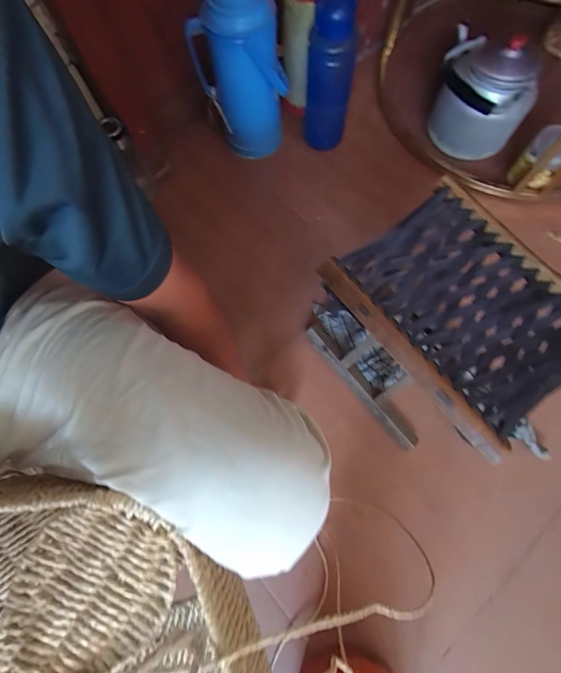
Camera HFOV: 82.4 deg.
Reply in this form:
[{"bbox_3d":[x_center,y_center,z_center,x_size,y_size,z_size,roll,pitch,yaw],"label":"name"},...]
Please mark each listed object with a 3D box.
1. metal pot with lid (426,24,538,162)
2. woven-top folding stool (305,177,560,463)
[{"bbox_3d":[0.502,-0.615,0.812,0.202,0.205,0.242,13,74,6],"label":"metal pot with lid"},{"bbox_3d":[0.235,-0.007,0.572,0.247,0.314,0.326,-37,76,-9],"label":"woven-top folding stool"}]

